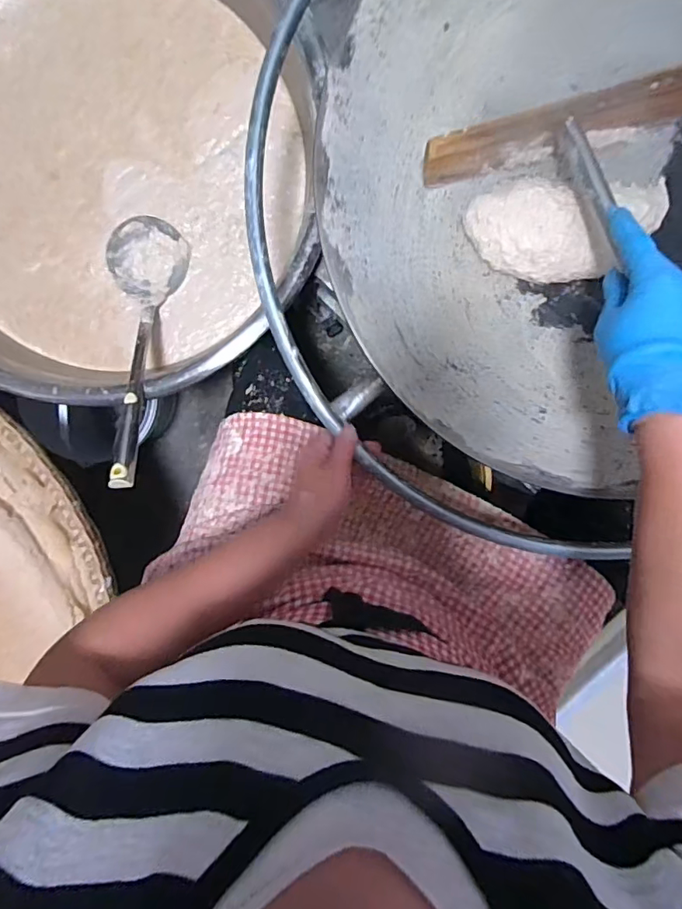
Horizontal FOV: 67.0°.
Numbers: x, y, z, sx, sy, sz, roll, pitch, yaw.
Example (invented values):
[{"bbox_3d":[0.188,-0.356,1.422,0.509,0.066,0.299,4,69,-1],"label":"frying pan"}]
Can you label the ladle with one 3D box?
[{"bbox_3d":[-0.266,-0.137,0.656,0.109,0.068,0.381,0,65,0],"label":"ladle"}]

